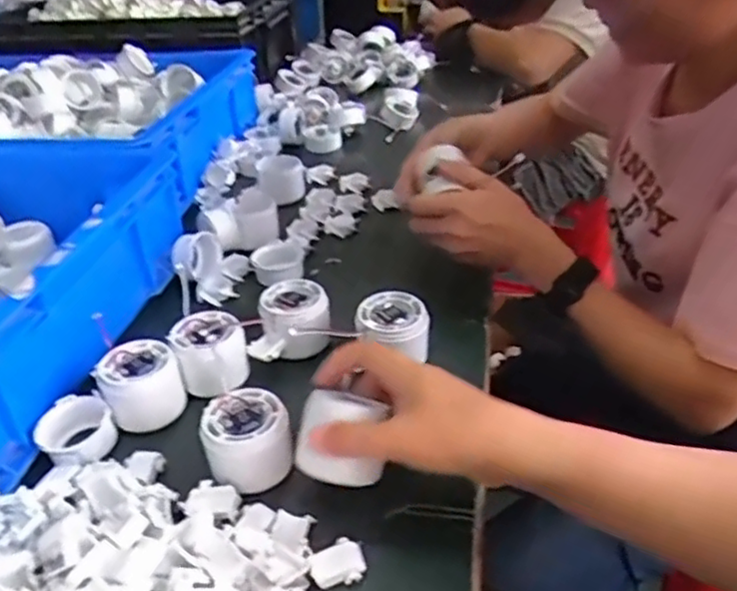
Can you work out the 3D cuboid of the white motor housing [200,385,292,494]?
[{"bbox_3d":[-0.085,0.099,0.464,0.055,0.037,0.064,-11,34,-12],"label":"white motor housing"}]

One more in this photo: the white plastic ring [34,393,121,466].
[{"bbox_3d":[-0.221,0.102,0.503,0.053,0.026,0.053,-2,33,1],"label":"white plastic ring"}]

